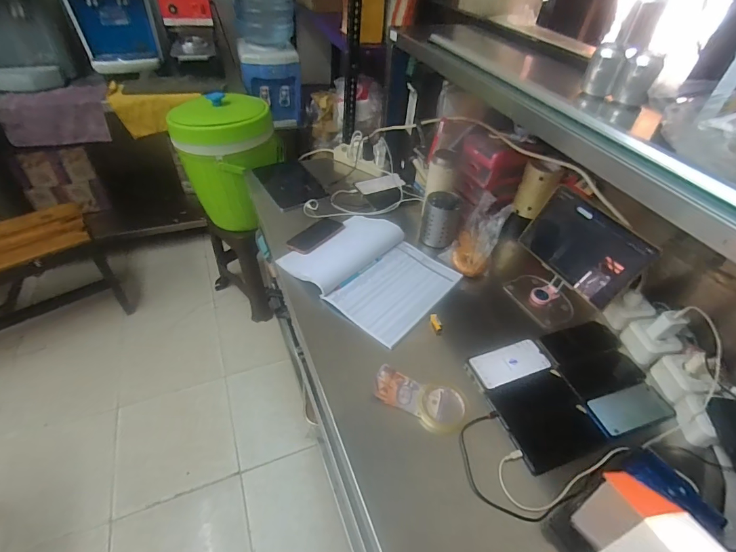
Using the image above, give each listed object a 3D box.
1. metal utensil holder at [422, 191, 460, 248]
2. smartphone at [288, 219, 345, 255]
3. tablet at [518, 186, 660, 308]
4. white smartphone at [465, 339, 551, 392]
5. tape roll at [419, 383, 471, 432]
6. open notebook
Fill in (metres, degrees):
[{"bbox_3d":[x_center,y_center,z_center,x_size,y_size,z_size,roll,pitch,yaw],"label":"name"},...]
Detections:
[{"bbox_3d":[0.195,-0.144,1.012,0.096,0.120,0.095,6,44,1],"label":"metal utensil holder"},{"bbox_3d":[-0.139,-0.111,1.021,0.074,0.013,0.172,29,49,23],"label":"smartphone"},{"bbox_3d":[0.480,-0.068,0.848,0.240,0.167,0.018,47,36,21],"label":"tablet"},{"bbox_3d":[0.286,0.177,0.773,0.170,0.011,0.075,-13,47,-17],"label":"white smartphone"},{"bbox_3d":[0.140,0.241,0.702,0.092,0.011,0.097,2,45,-2],"label":"tape roll"},{"bbox_3d":[0.007,-0.015,0.933,0.353,0.036,0.303,34,52,27],"label":"open notebook"}]

